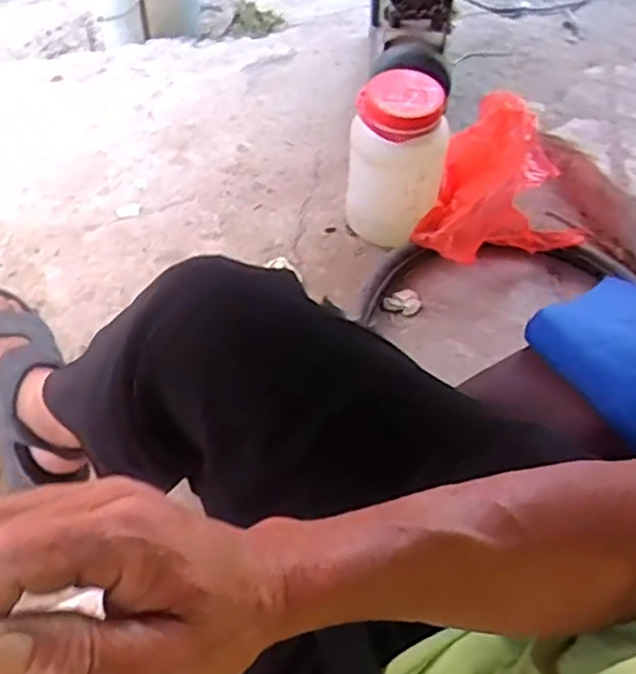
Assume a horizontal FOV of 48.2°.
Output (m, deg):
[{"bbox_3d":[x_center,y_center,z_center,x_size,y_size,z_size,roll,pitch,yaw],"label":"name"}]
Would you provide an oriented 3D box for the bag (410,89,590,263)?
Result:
[{"bbox_3d":[0.336,-0.254,1.245,0.267,0.198,0.236,21,57,14],"label":"bag"}]

